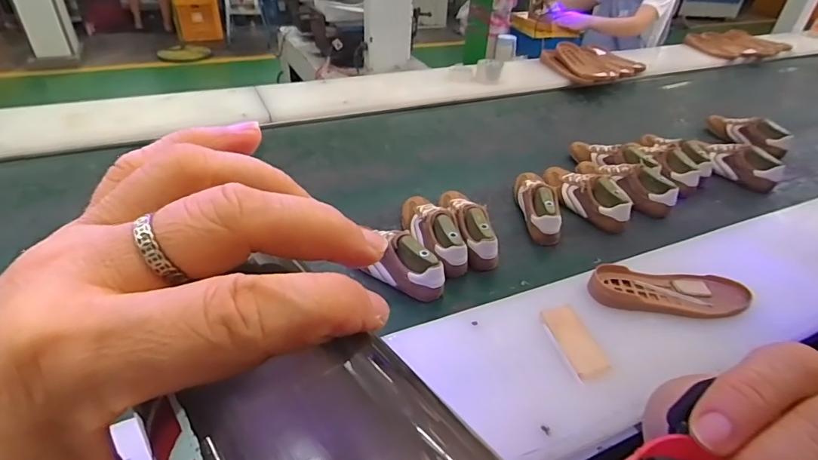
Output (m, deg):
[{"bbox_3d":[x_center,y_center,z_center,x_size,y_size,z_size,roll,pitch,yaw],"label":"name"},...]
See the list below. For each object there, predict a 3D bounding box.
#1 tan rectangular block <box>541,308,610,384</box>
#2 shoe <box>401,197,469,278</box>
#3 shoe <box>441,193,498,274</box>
[{"bbox_3d":[0.244,0.161,0.674,0.049,0.017,0.129,-6,38,-12],"label":"tan rectangular block"},{"bbox_3d":[0.048,-0.005,0.922,0.075,0.085,0.231,-13,40,-20],"label":"shoe"},{"bbox_3d":[0.116,-0.019,0.944,0.074,0.093,0.230,-6,38,-12],"label":"shoe"}]

